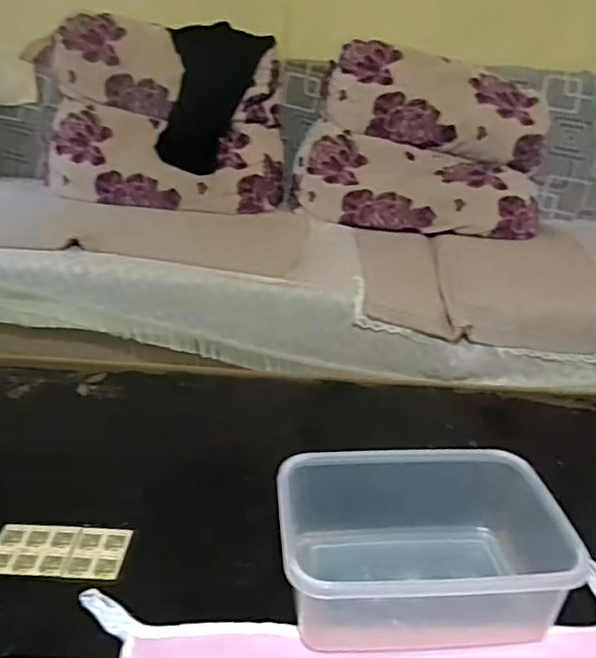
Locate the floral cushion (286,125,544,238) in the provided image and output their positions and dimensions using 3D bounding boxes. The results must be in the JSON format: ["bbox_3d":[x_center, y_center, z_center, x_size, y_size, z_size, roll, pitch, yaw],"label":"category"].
[{"bbox_3d":[0.325,-0.408,1.735,0.705,0.213,0.281,8,28,10],"label":"floral cushion"}]

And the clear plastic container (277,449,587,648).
[{"bbox_3d":[0.100,0.191,0.549,0.228,0.080,0.152,1,27,-3],"label":"clear plastic container"}]

